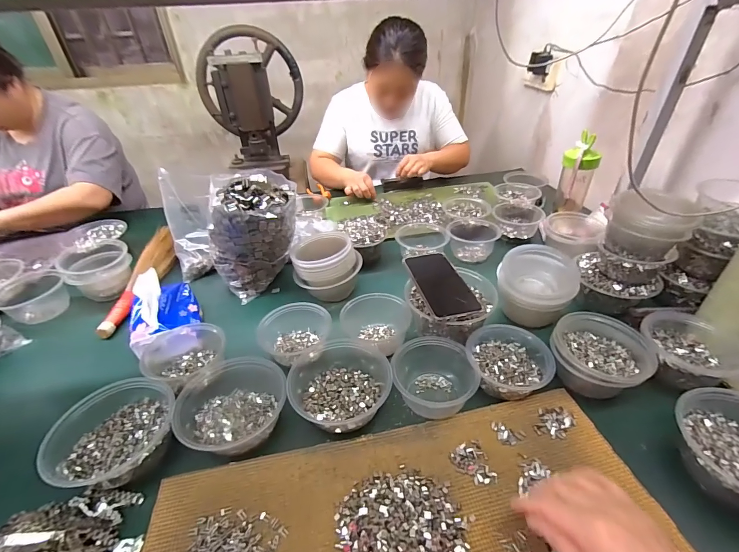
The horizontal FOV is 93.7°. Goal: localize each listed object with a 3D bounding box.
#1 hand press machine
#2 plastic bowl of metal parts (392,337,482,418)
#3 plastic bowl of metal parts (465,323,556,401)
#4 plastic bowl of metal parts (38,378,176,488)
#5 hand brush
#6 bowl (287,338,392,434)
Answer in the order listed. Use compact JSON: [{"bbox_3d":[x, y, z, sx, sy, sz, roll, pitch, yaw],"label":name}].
[{"bbox_3d":[-0.386,-0.600,1.193,0.340,0.399,0.276,-15,35,-14],"label":"hand press machine"},{"bbox_3d":[0.089,0.140,0.479,0.109,0.065,0.089,-4,34,1],"label":"plastic bowl of metal parts"},{"bbox_3d":[0.199,0.123,0.501,0.112,0.049,0.112,6,36,16],"label":"plastic bowl of metal parts"},{"bbox_3d":[-0.316,0.195,0.433,0.121,0.054,0.133,-3,34,2],"label":"plastic bowl of metal parts"},{"bbox_3d":[-0.471,-0.006,0.731,0.059,0.068,0.303,-6,34,-2],"label":"hand brush"},{"bbox_3d":[-0.036,0.146,0.486,0.132,0.059,0.135,-3,34,2],"label":"bowl"}]

